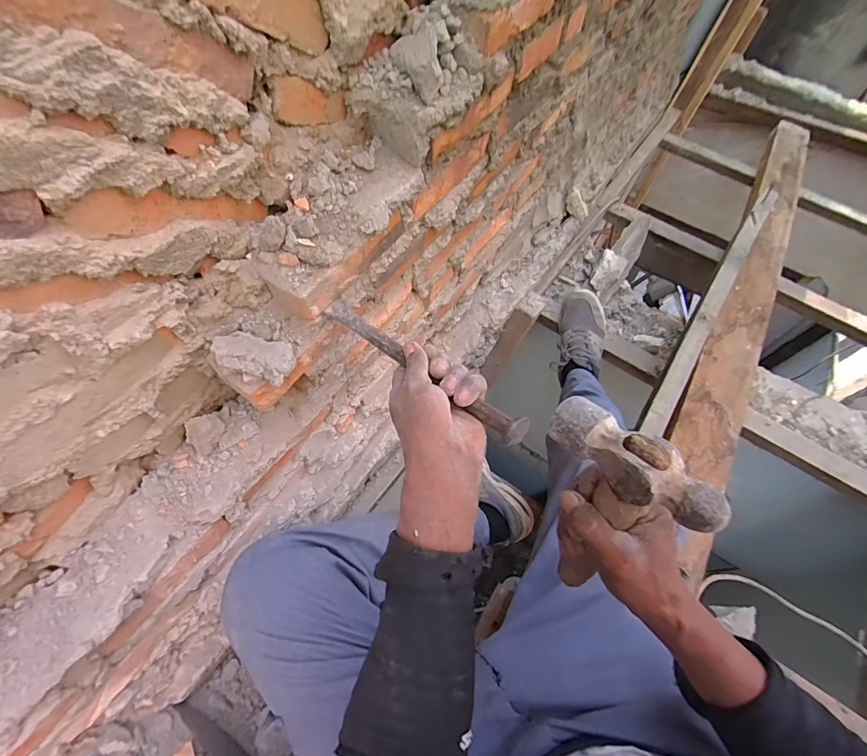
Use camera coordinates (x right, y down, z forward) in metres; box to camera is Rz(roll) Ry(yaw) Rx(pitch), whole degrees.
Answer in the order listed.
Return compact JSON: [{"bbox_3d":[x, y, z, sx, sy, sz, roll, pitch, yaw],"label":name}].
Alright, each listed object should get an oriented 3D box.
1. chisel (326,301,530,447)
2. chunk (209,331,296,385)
[{"bbox_3d":[-0.021,-0.016,0.402,0.269,0.016,0.022,34,65,32],"label":"chisel"},{"bbox_3d":[-0.194,-0.026,0.442,0.086,0.014,0.047,17,63,7],"label":"chunk"}]

